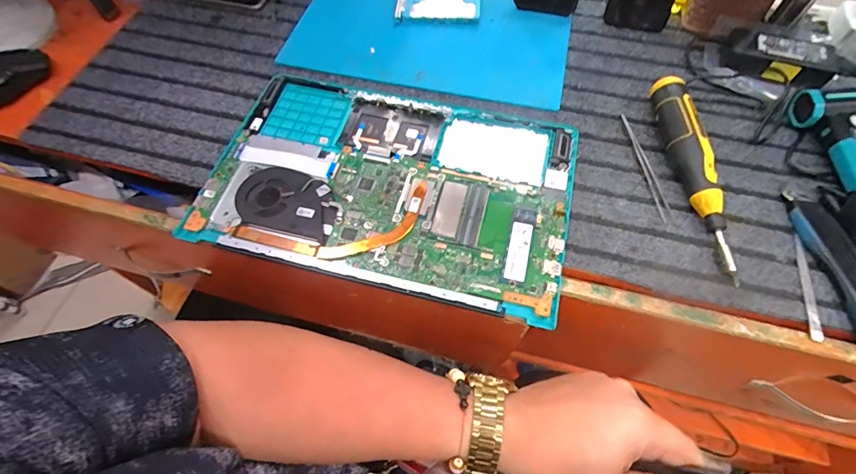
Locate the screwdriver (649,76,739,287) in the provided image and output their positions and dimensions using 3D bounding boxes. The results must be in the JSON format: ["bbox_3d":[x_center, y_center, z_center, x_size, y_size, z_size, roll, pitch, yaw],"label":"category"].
[{"bbox_3d":[0.258,-0.068,0.411,0.032,0.035,0.220,0,60,1],"label":"screwdriver"}]

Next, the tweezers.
[{"bbox_3d":[0.225,-0.074,0.437,0.012,0.004,0.136,-5,60,-1],"label":"tweezers"}]

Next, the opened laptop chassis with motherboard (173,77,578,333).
[{"bbox_3d":[-0.040,-0.056,0.427,0.361,0.015,0.212,12,61,8],"label":"opened laptop chassis with motherboard"}]

